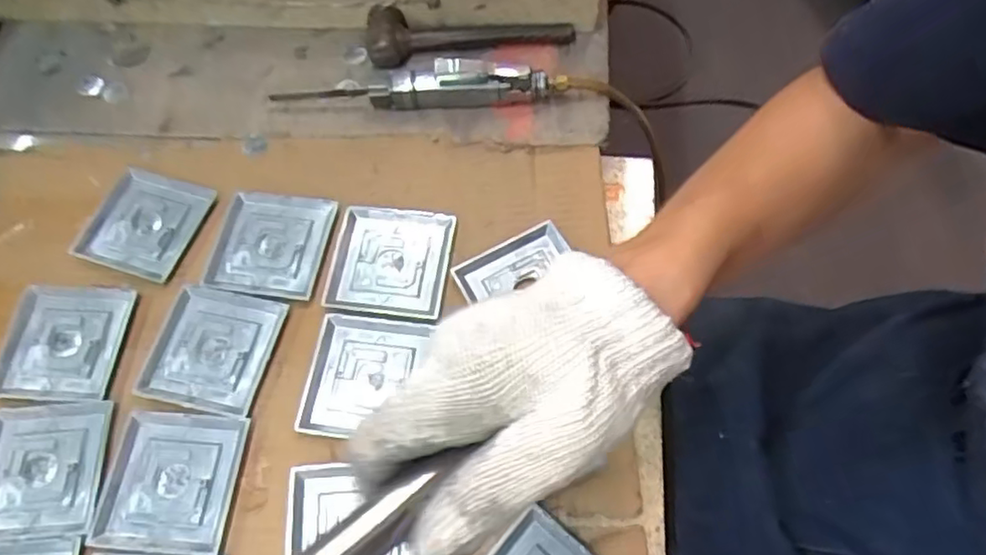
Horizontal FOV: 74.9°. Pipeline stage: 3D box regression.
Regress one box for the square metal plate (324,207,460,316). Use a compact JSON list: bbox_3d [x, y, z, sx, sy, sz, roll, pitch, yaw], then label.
[{"bbox_3d":[-0.082,-0.014,0.511,0.092,0.006,0.090,6,64,6],"label":"square metal plate"}]

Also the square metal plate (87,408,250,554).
[{"bbox_3d":[-0.223,0.140,0.447,0.091,0.004,0.092,2,64,5],"label":"square metal plate"}]

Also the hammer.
[{"bbox_3d":[-0.022,-0.234,0.603,0.189,0.033,0.045,-5,64,1],"label":"hammer"}]

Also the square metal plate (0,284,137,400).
[{"bbox_3d":[-0.333,0.048,0.498,0.094,0.006,0.092,1,64,4],"label":"square metal plate"}]

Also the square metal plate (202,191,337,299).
[{"bbox_3d":[-0.182,-0.029,0.524,0.094,0.005,0.091,6,64,7],"label":"square metal plate"}]

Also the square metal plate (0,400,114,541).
[{"bbox_3d":[-0.323,0.135,0.455,0.093,0.004,0.092,-5,64,1],"label":"square metal plate"}]

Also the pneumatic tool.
[{"bbox_3d":[-0.070,-0.174,0.565,0.261,0.042,0.029,0,64,3],"label":"pneumatic tool"}]

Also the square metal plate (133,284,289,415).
[{"bbox_3d":[-0.213,0.053,0.489,0.089,0.004,0.089,10,65,8],"label":"square metal plate"}]

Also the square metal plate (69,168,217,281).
[{"bbox_3d":[-0.294,-0.047,0.544,0.095,0.005,0.091,18,66,12],"label":"square metal plate"}]

